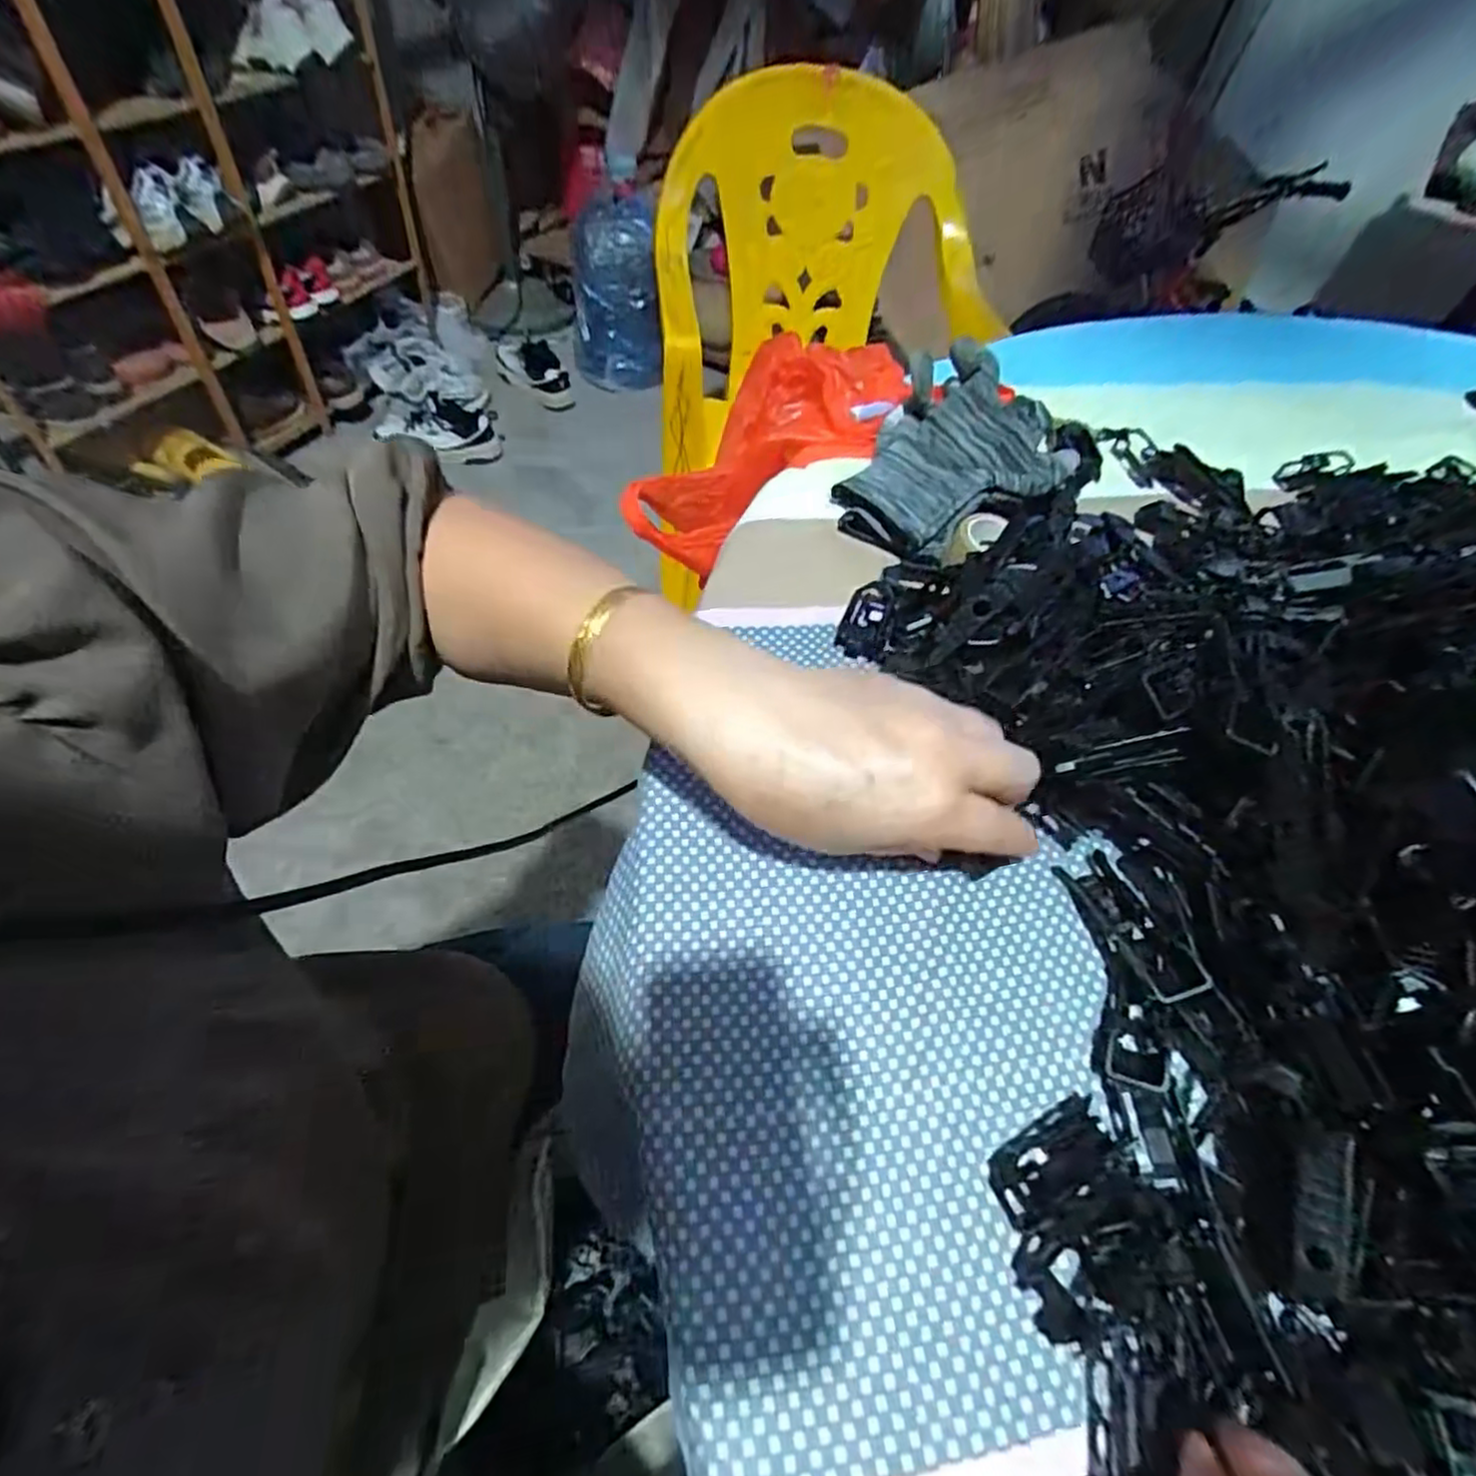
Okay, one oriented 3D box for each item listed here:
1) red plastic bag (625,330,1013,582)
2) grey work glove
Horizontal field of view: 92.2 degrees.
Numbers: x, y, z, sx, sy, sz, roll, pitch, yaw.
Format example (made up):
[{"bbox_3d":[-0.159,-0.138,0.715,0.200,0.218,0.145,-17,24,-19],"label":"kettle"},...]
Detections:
[{"bbox_3d":[0.025,-0.186,0.465,0.118,0.065,0.225,23,55,11],"label":"red plastic bag"},{"bbox_3d":[0.129,-0.160,0.410,0.107,0.059,0.152,28,56,15],"label":"grey work glove"}]

